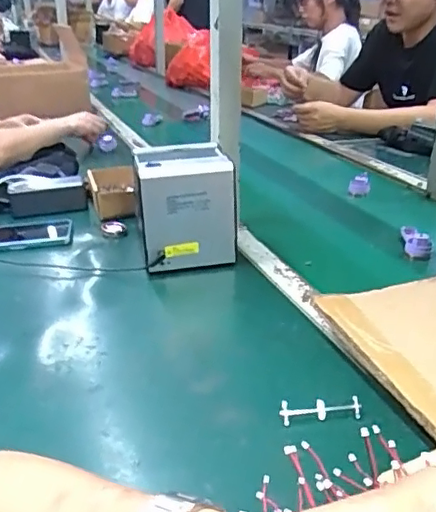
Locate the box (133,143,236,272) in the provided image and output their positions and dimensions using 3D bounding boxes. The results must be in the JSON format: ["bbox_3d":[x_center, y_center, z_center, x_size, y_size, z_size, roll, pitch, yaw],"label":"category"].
[{"bbox_3d":[-0.043,-0.061,0.805,0.129,0.155,0.113,-1,25,-2],"label":"box"}]

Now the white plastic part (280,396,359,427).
[{"bbox_3d":[0.092,0.134,0.517,0.071,0.011,0.019,-4,25,-7],"label":"white plastic part"}]

